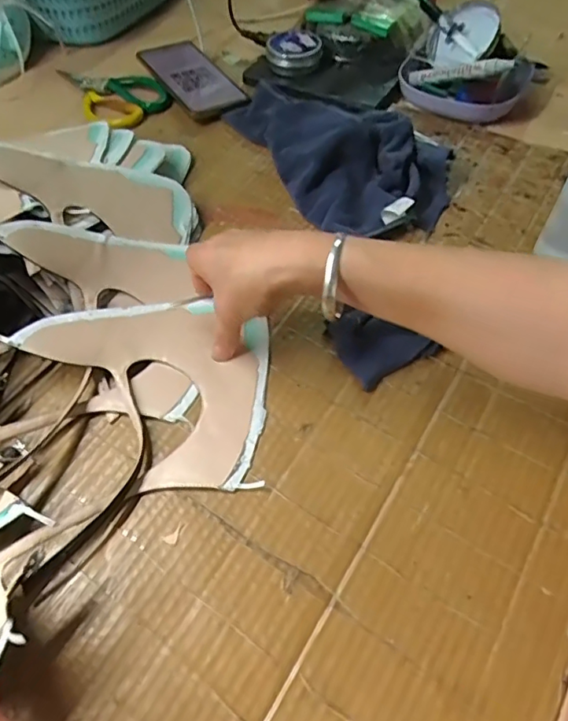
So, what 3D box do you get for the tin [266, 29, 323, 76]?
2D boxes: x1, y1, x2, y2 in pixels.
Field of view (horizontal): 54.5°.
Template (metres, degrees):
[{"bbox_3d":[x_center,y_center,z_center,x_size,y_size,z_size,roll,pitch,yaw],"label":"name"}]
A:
[{"bbox_3d":[0.013,-0.374,0.673,0.066,0.029,0.066,0,54,1],"label":"tin"}]

